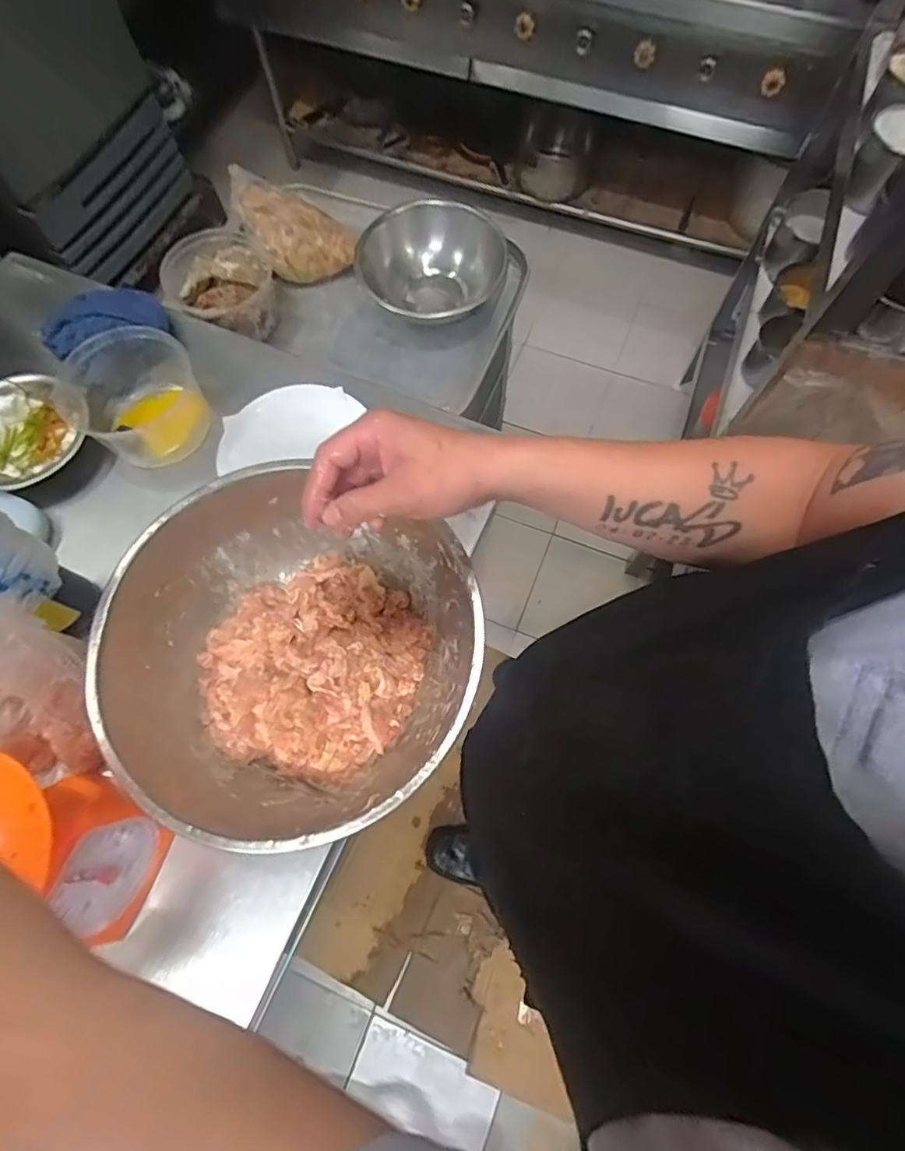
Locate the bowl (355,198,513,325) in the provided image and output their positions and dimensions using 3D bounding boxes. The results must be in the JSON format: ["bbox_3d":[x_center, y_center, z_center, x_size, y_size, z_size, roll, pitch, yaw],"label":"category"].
[{"bbox_3d":[-0.030,-0.439,0.787,0.166,0.096,0.197,29,73,11],"label":"bowl"}]

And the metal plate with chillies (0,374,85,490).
[{"bbox_3d":[-0.506,-0.160,0.642,0.133,0.040,0.124,0,69,1],"label":"metal plate with chillies"}]

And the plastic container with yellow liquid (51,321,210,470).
[{"bbox_3d":[-0.381,-0.218,0.644,0.156,0.080,0.133,30,73,11],"label":"plastic container with yellow liquid"}]

